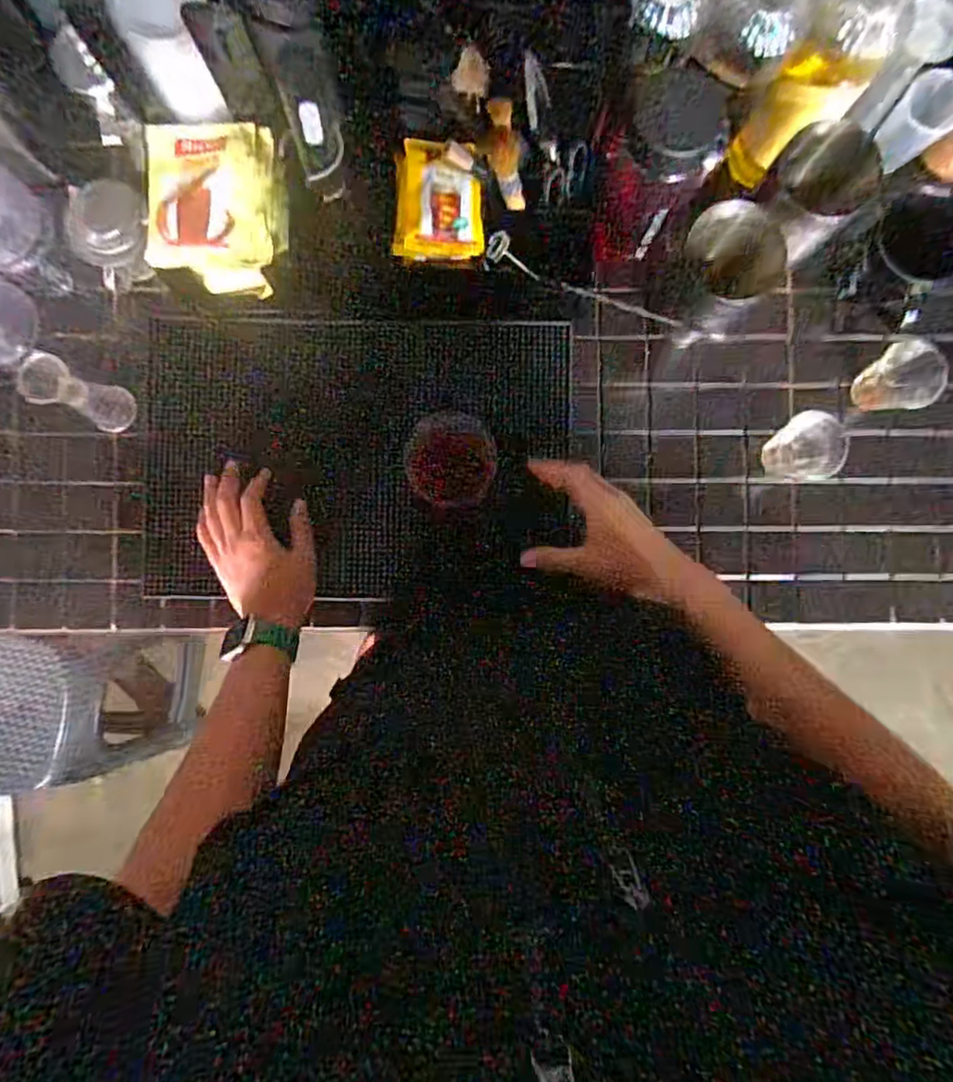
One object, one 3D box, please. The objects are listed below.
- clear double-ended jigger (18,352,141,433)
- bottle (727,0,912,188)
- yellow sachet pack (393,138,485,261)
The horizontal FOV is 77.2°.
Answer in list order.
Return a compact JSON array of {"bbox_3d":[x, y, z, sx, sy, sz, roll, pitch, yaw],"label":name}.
[{"bbox_3d":[-0.375,-0.138,0.569,0.047,0.103,0.046,25,88,0],"label":"clear double-ended jigger"},{"bbox_3d":[0.300,-0.397,0.486,0.091,0.253,0.088,29,88,0],"label":"bottle"},{"bbox_3d":[-0.033,-0.300,0.526,0.078,0.018,0.099,3,88,-1],"label":"yellow sachet pack"}]

